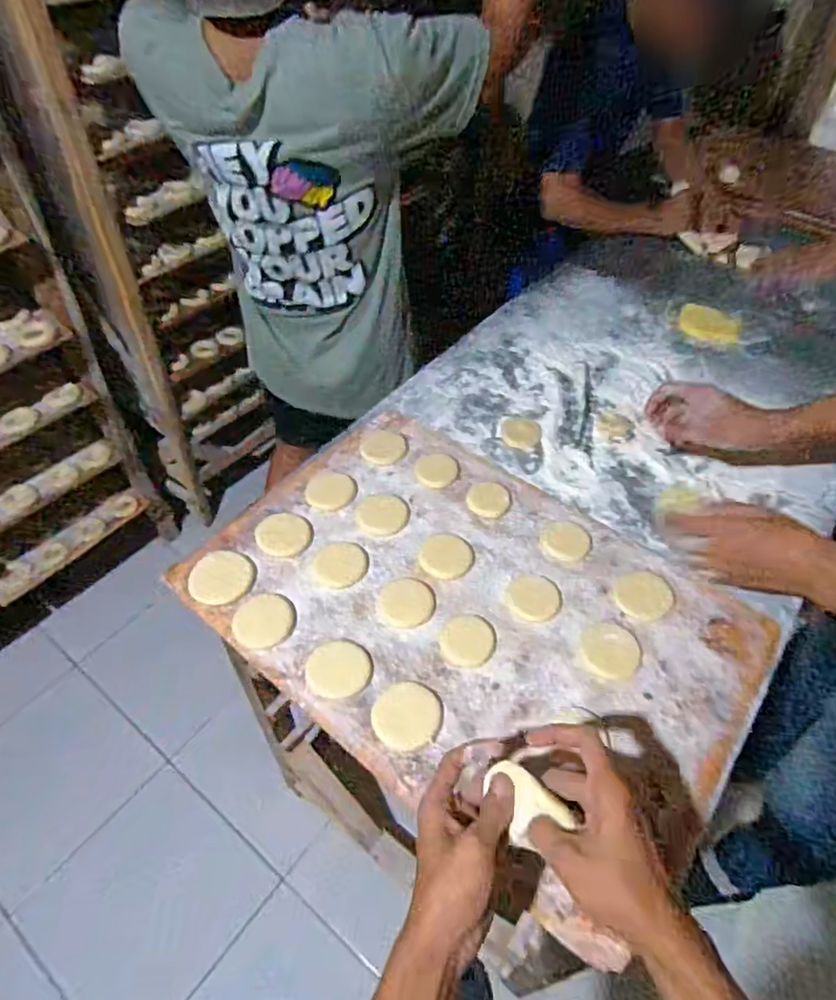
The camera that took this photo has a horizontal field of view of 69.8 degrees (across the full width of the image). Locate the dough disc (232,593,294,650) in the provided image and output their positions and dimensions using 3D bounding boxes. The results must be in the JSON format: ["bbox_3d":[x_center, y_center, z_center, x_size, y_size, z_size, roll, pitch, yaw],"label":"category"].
[{"bbox_3d":[-0.171,0.133,0.662,0.063,0.004,0.065,1,50,-1],"label":"dough disc"}]

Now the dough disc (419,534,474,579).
[{"bbox_3d":[0.035,0.068,0.732,0.063,0.004,0.061,1,50,-1],"label":"dough disc"}]

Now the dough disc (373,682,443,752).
[{"bbox_3d":[-0.011,0.216,0.602,0.067,0.004,0.066,1,50,-1],"label":"dough disc"}]

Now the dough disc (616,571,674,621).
[{"bbox_3d":[0.266,0.111,0.701,0.073,0.004,0.059,-22,54,-19],"label":"dough disc"}]

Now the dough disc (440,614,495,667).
[{"bbox_3d":[0.055,0.154,0.659,0.058,0.004,0.061,1,50,-1],"label":"dough disc"}]

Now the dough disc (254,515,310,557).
[{"bbox_3d":[-0.166,0.042,0.739,0.064,0.008,0.060,1,50,-1],"label":"dough disc"}]

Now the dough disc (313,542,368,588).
[{"bbox_3d":[-0.093,0.076,0.716,0.059,0.004,0.065,29,55,21],"label":"dough disc"}]

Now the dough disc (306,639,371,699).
[{"bbox_3d":[-0.082,0.177,0.628,0.063,0.011,0.062,1,50,-1],"label":"dough disc"}]

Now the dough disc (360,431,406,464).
[{"bbox_3d":[-0.050,-0.075,0.852,0.062,0.005,0.067,1,50,-1],"label":"dough disc"}]

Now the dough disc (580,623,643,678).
[{"bbox_3d":[0.212,0.164,0.655,0.061,0.004,0.064,1,50,-1],"label":"dough disc"}]

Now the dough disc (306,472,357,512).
[{"bbox_3d":[-0.115,-0.012,0.794,0.063,0.009,0.070,-2,50,-3],"label":"dough disc"}]

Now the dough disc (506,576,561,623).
[{"bbox_3d":[0.134,0.114,0.696,0.059,0.004,0.059,1,50,-1],"label":"dough disc"}]

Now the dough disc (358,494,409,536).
[{"bbox_3d":[-0.046,0.017,0.770,0.064,0.004,0.064,1,50,-1],"label":"dough disc"}]

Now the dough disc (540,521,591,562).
[{"bbox_3d":[0.185,0.050,0.743,0.063,0.004,0.055,-26,55,-21],"label":"dough disc"}]

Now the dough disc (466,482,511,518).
[{"bbox_3d":[0.093,-0.002,0.790,0.054,0.006,0.055,1,50,-1],"label":"dough disc"}]

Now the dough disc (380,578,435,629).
[{"bbox_3d":[-0.011,0.117,0.686,0.059,0.004,0.063,1,50,-1],"label":"dough disc"}]

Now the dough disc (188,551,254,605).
[{"bbox_3d":[-0.228,0.090,0.695,0.068,0.009,0.069,1,50,-1],"label":"dough disc"}]

